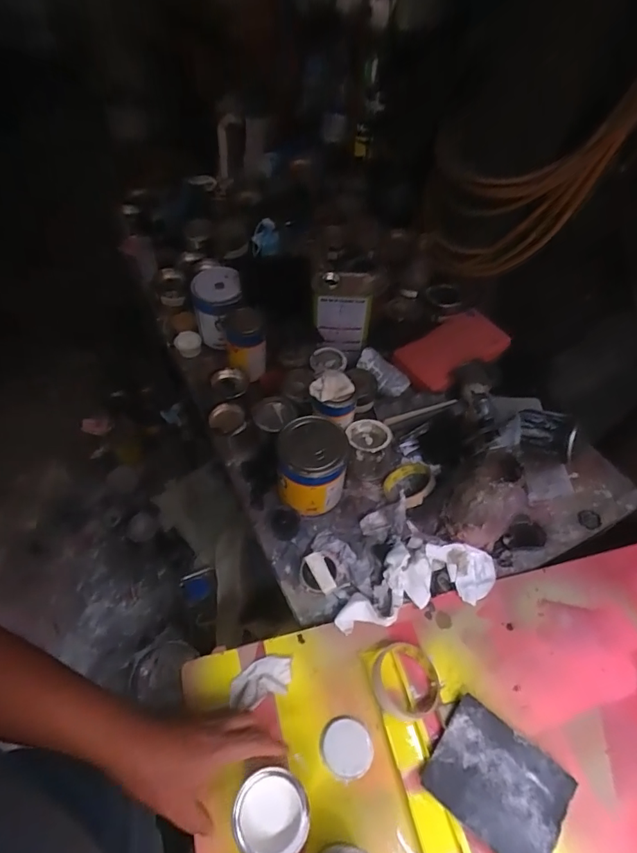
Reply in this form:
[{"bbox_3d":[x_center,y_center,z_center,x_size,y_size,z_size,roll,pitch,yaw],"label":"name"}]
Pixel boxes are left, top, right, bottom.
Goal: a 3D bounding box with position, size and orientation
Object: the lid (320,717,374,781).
[{"bbox_3d":[0.033,0.369,0.543,0.056,0.009,0.058,2,50,-2],"label":"lid"}]

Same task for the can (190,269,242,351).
[{"bbox_3d":[-0.193,-0.228,0.916,0.090,0.125,0.113,-6,53,-7],"label":"can"}]

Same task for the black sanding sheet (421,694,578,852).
[{"bbox_3d":[0.199,0.392,0.523,0.138,0.006,0.111,34,54,21],"label":"black sanding sheet"}]

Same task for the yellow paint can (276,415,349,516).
[{"bbox_3d":[-0.009,0.055,0.716,0.102,0.139,0.110,2,50,-2],"label":"yellow paint can"}]

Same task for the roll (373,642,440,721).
[{"bbox_3d":[0.106,0.311,0.579,0.081,0.018,0.082,2,50,-2],"label":"roll"}]

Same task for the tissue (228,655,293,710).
[{"bbox_3d":[-0.071,0.312,0.579,0.077,0.019,0.047,-9,52,-11],"label":"tissue"}]

